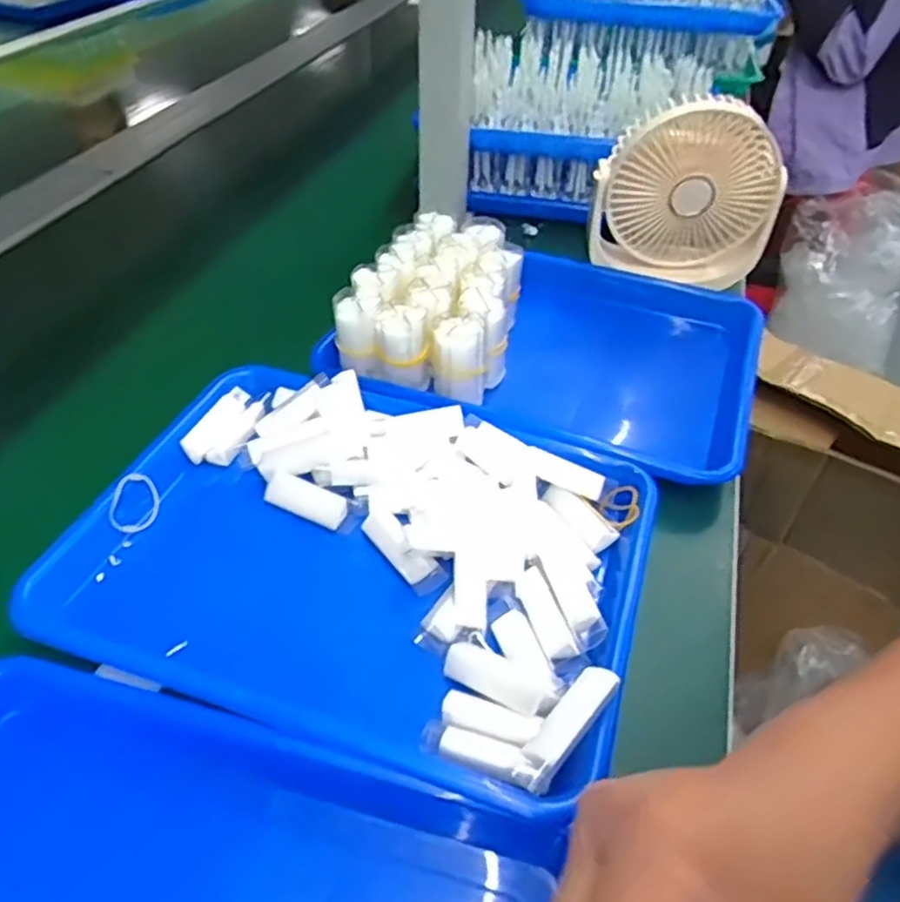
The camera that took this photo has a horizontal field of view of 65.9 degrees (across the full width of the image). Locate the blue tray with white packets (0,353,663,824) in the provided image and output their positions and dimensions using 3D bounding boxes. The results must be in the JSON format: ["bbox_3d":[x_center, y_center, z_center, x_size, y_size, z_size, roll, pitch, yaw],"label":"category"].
[{"bbox_3d":[-0.055,0.057,0.428,0.332,0.037,0.245,16,46,14],"label":"blue tray with white packets"}]

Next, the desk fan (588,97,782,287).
[{"bbox_3d":[0.213,-0.228,0.626,0.158,0.155,0.053,-5,45,-7],"label":"desk fan"}]

